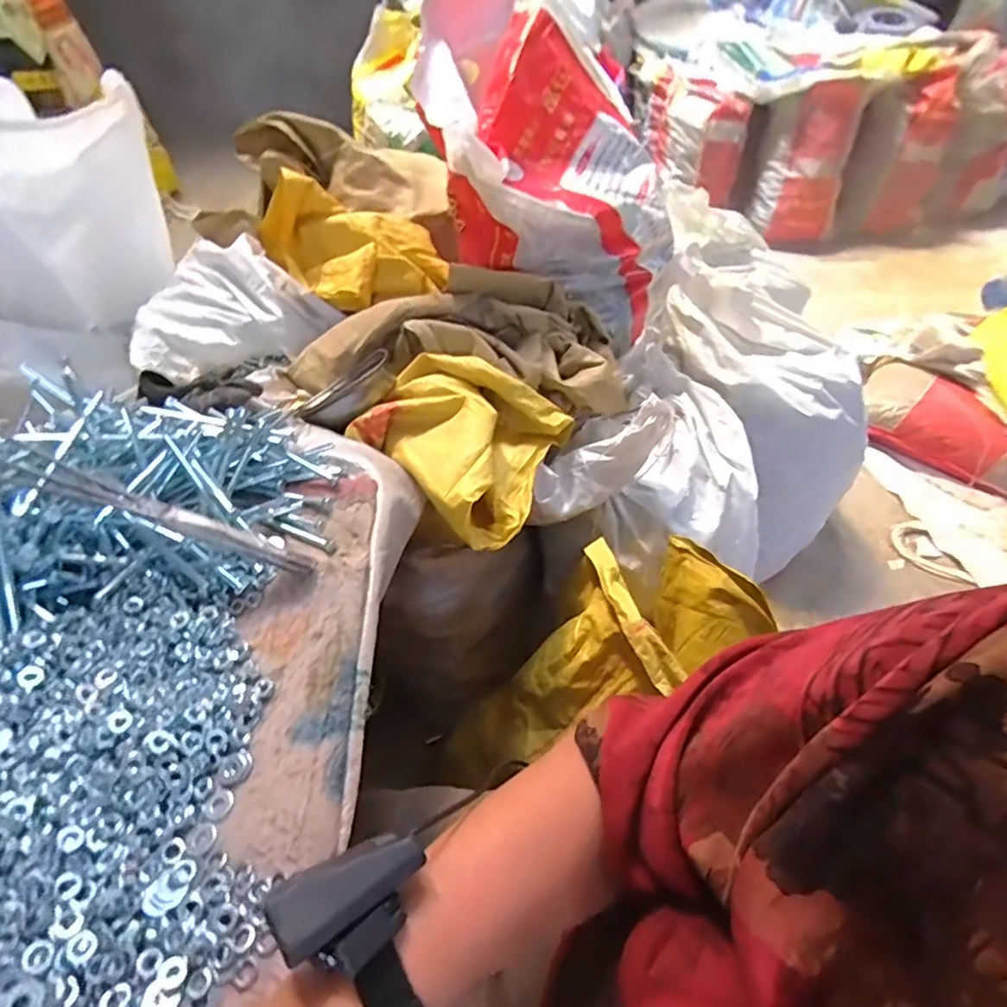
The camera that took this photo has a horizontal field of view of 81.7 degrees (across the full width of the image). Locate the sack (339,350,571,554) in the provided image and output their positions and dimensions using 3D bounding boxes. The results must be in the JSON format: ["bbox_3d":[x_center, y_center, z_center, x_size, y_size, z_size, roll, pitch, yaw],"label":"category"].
[{"bbox_3d":[-0.043,-0.074,0.659,0.187,0.092,0.230,19,49,15],"label":"sack"}]

